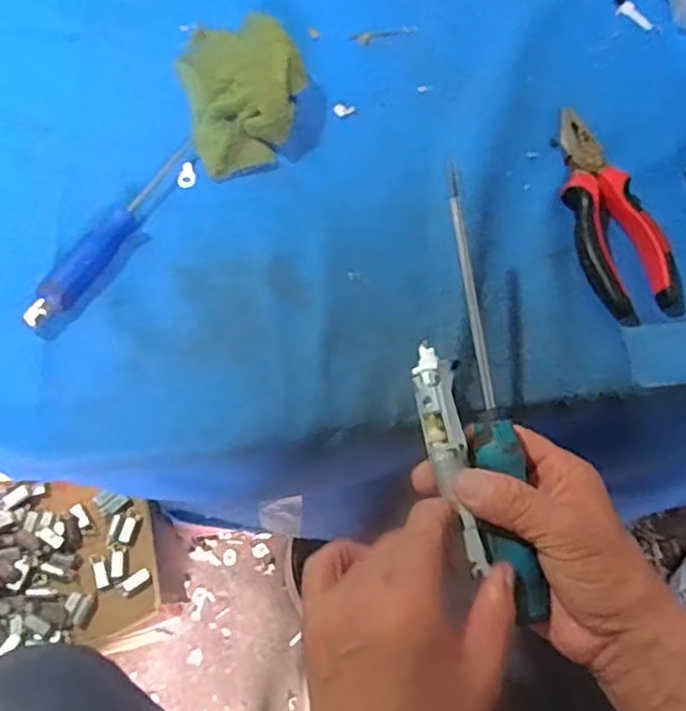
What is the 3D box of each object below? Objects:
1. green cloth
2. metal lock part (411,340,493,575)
[{"bbox_3d":[-0.068,-0.192,0.473,0.084,0.039,0.134,-11,66,-11],"label":"green cloth"},{"bbox_3d":[0.055,0.050,0.355,0.020,0.012,0.117,-10,74,-8],"label":"metal lock part"}]

